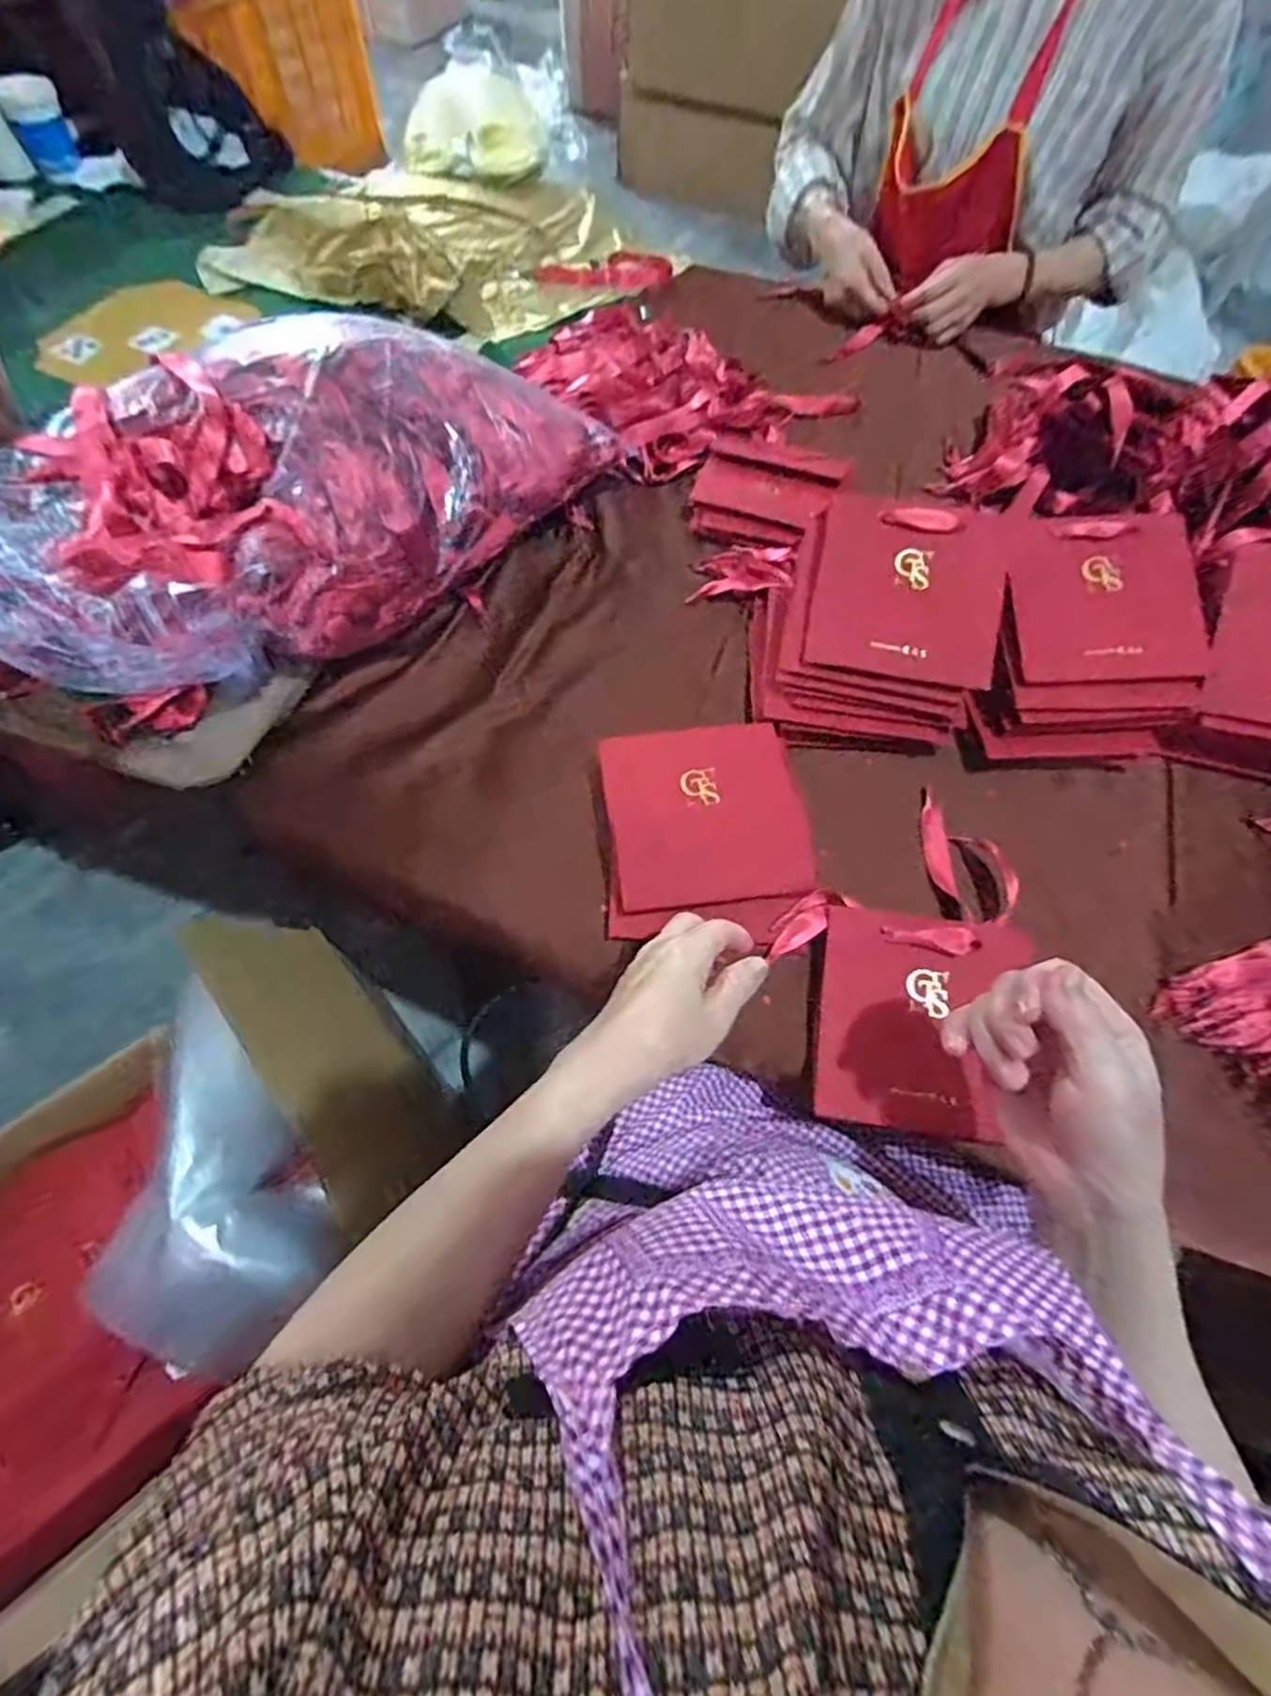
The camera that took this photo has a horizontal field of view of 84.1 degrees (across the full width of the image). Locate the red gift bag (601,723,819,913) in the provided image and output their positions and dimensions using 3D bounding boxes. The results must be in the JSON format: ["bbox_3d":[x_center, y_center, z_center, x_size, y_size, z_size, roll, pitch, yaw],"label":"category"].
[{"bbox_3d":[0.052,-0.029,0.524,0.142,0.016,0.139,-5,62,-5],"label":"red gift bag"}]

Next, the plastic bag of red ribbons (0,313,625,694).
[{"bbox_3d":[-0.266,-0.297,0.586,0.514,0.142,0.243,-33,68,-18],"label":"plastic bag of red ribbons"}]

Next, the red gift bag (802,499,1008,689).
[{"bbox_3d":[0.214,-0.198,0.552,0.144,0.014,0.138,9,87,5],"label":"red gift bag"}]

